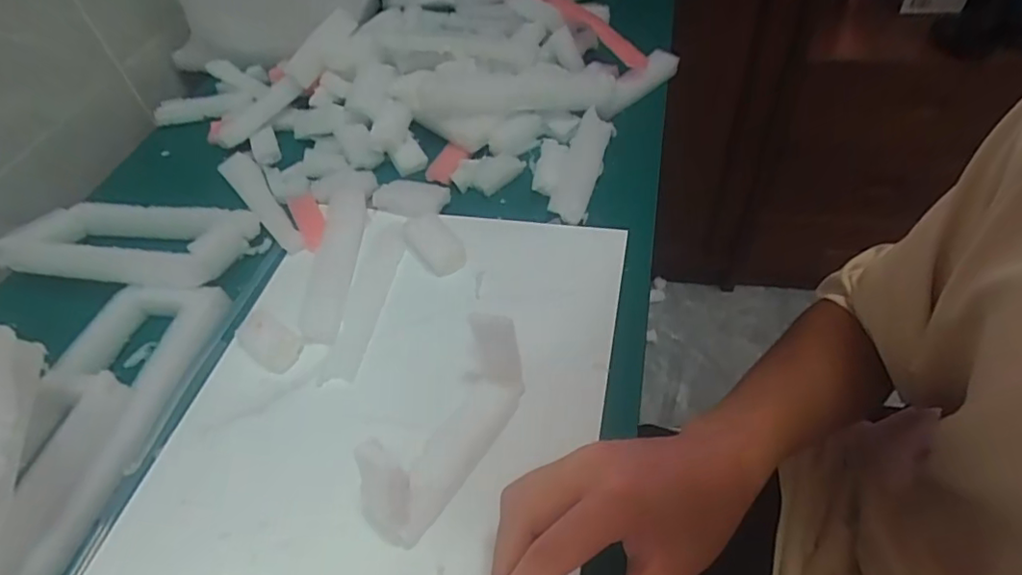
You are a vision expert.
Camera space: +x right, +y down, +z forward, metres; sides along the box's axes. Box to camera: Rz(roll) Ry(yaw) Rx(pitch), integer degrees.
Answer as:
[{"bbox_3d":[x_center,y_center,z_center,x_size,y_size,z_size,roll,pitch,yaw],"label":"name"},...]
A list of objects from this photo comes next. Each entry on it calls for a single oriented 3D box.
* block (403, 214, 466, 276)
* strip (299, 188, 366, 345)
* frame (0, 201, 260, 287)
[{"bbox_3d":[-0.067,-0.038,0.503,0.039,0.014,0.066,-30,54,-19],"label":"block"},{"bbox_3d":[-0.154,-0.025,0.503,0.041,0.014,0.166,-3,50,2],"label":"strip"},{"bbox_3d":[-0.345,-0.042,0.528,0.208,0.034,0.104,3,51,7],"label":"frame"}]

